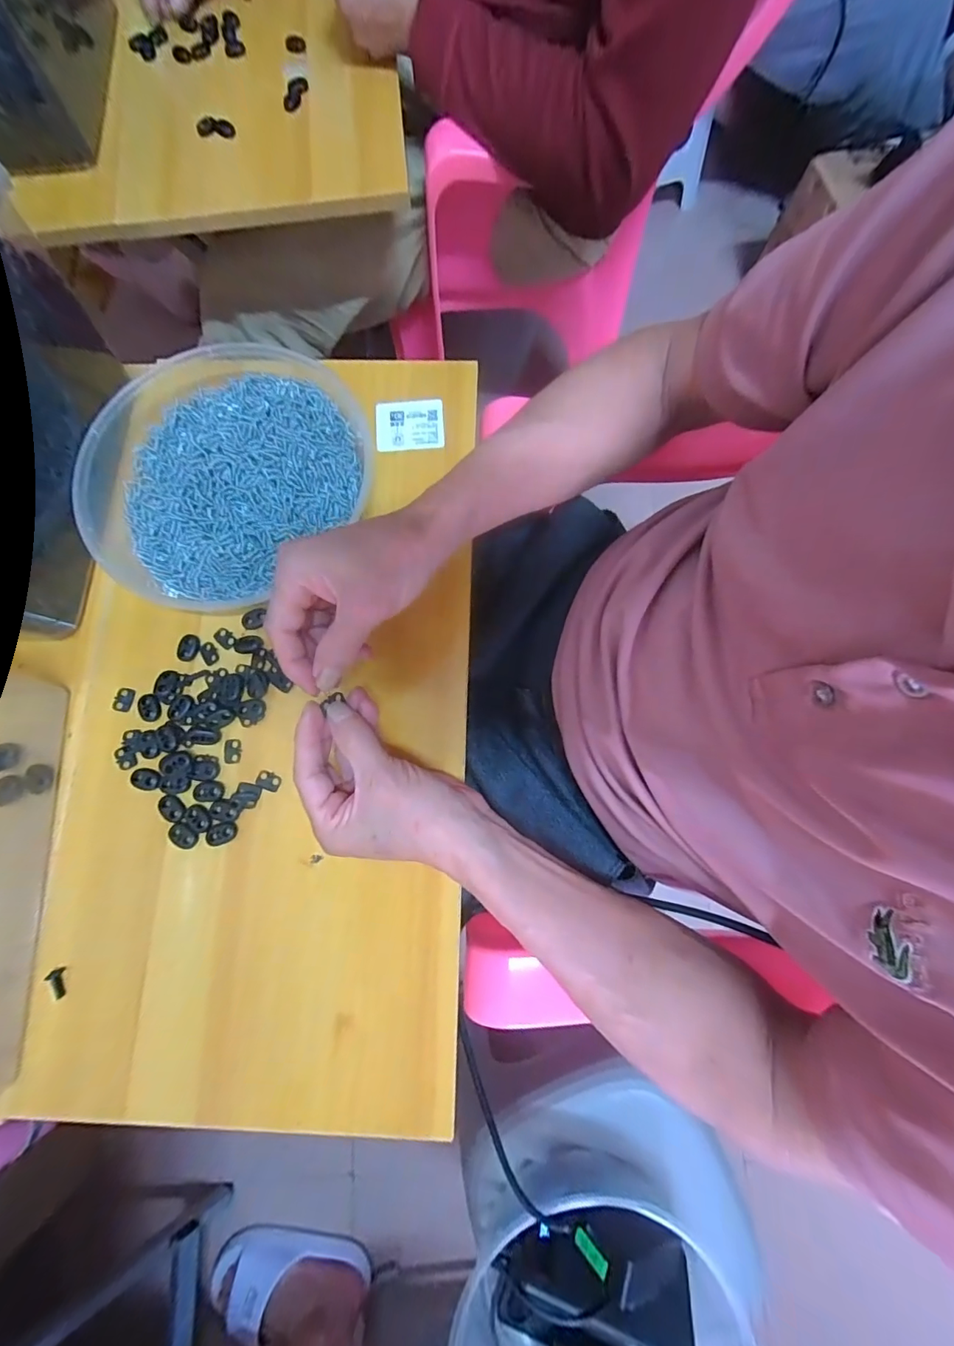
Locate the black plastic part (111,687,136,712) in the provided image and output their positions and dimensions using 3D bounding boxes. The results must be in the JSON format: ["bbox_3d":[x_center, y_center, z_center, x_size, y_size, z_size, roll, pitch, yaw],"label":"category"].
[{"bbox_3d":[-0.276,0.021,0.360,0.014,0.004,0.018,9,78,3],"label":"black plastic part"}]

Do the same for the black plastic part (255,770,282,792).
[{"bbox_3d":[-0.156,0.081,0.346,0.018,0.004,0.012,25,79,6],"label":"black plastic part"}]

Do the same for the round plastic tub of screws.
[{"bbox_3d":[-0.212,-0.169,0.379,0.214,0.044,0.224,0,78,1],"label":"round plastic tub of screws"}]

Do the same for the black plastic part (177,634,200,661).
[{"bbox_3d":[-0.229,-0.020,0.367,0.014,0.004,0.021,7,78,2],"label":"black plastic part"}]

